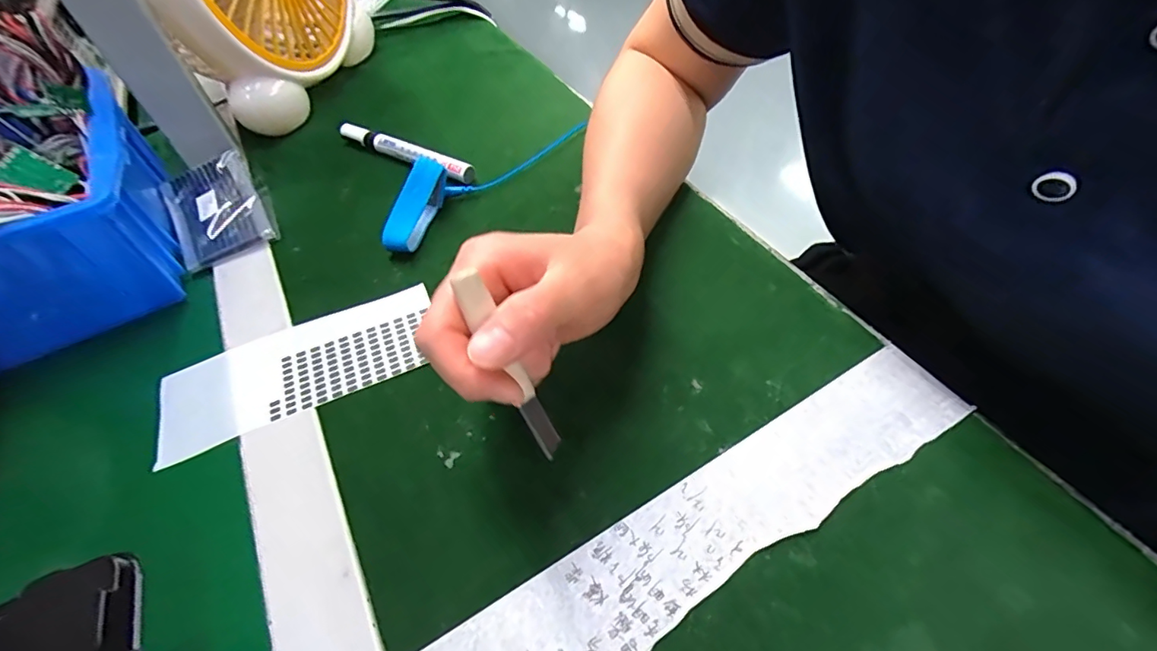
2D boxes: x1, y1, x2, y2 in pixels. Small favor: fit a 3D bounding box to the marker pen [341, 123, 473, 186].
[{"bbox_3d":[-0.145,-0.147,0.425,0.139,0.018,0.017,25,58,22],"label":"marker pen"}]

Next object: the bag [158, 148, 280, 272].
[{"bbox_3d":[-0.278,-0.089,0.385,0.071,0.024,0.104,-28,55,-17],"label":"bag"}]

